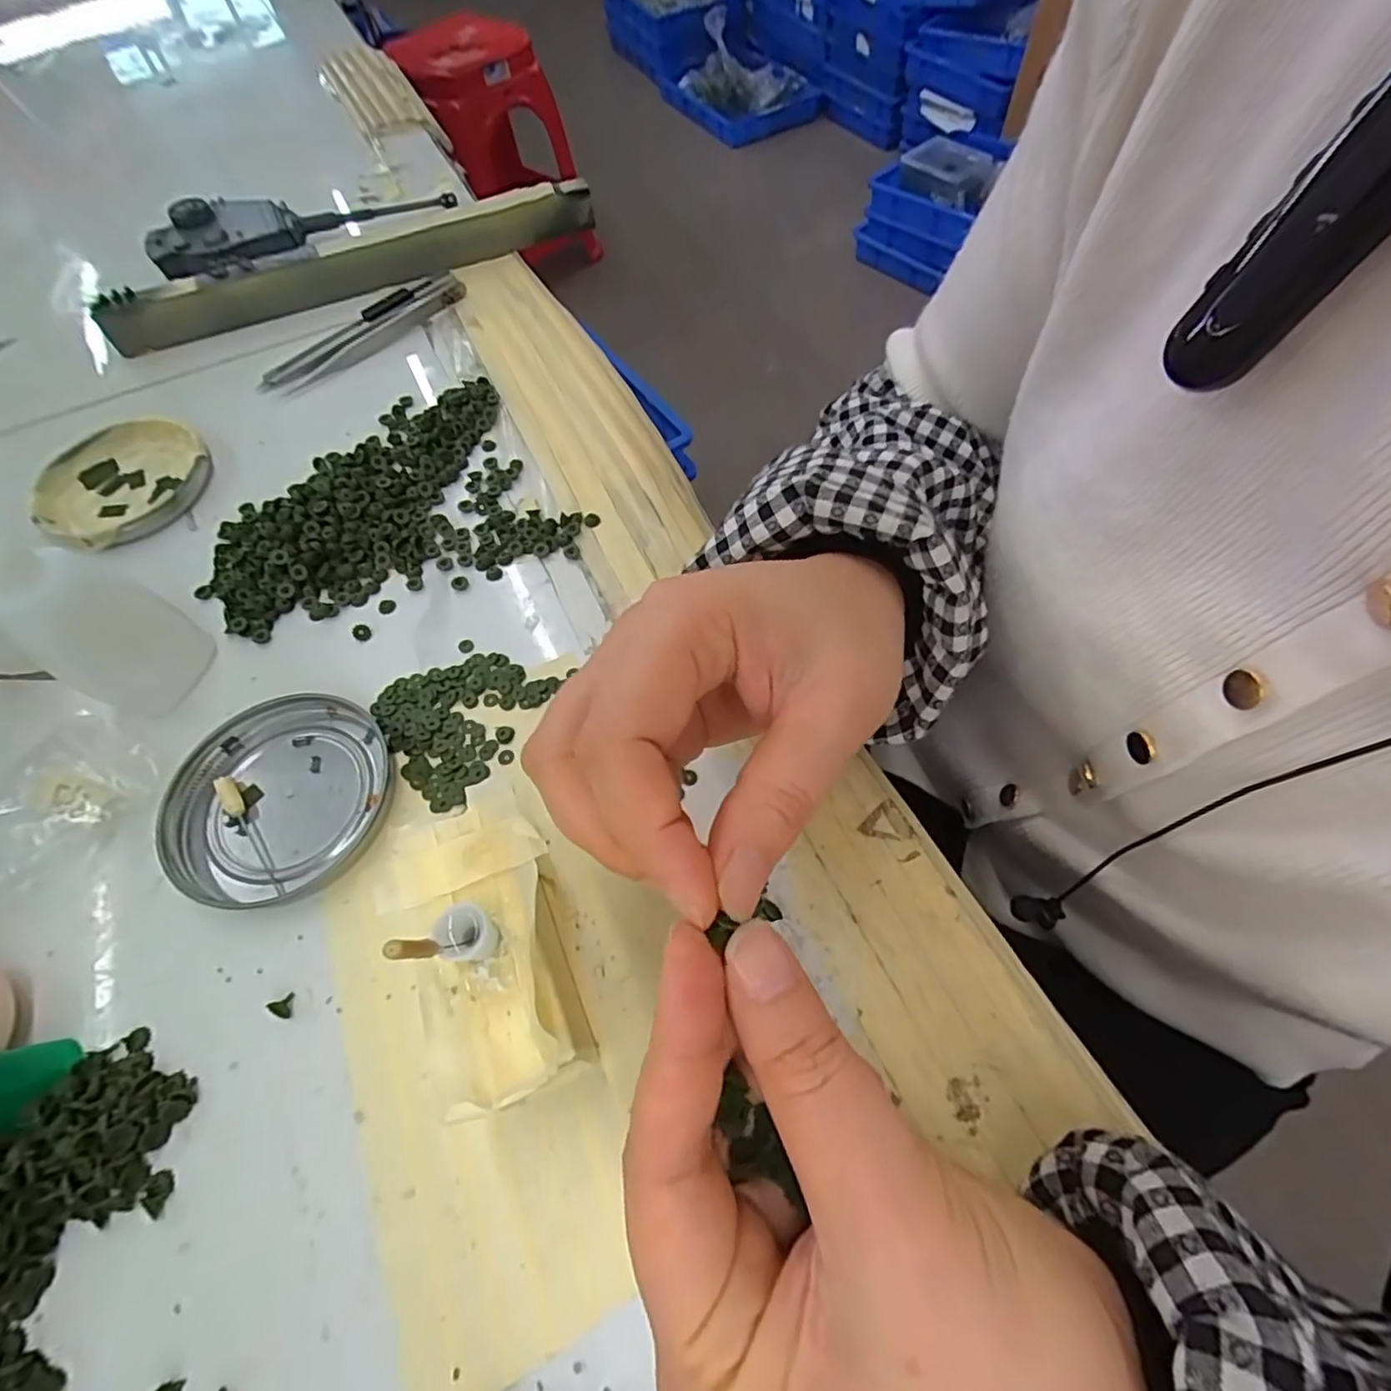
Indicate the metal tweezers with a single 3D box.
[{"bbox_3d":[-0.190,-0.211,0.372,0.025,0.009,0.127,40,70,21],"label":"metal tweezers"}]

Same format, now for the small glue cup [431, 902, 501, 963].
[{"bbox_3d":[-0.061,0.064,0.172,0.014,0.019,0.013,-1,61,2],"label":"small glue cup"}]

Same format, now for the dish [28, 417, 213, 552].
[{"bbox_3d":[-0.286,-0.107,0.319,0.075,0.008,0.078,-1,61,2],"label":"dish"}]

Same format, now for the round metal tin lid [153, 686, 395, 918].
[{"bbox_3d":[-0.153,0.037,0.234,0.074,0.009,0.076,-1,61,2],"label":"round metal tin lid"}]

